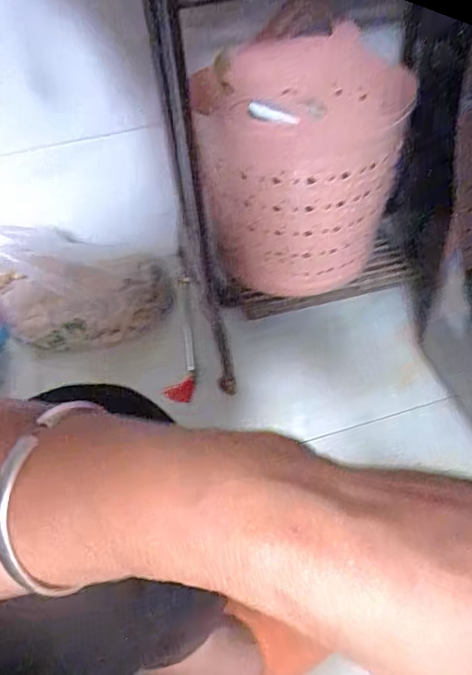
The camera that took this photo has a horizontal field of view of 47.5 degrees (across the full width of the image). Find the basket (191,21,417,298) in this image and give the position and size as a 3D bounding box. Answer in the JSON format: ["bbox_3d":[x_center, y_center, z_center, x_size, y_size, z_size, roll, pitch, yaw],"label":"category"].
[{"bbox_3d":[0.095,-0.272,0.843,0.291,0.305,0.351,-7,44,-1],"label":"basket"}]

